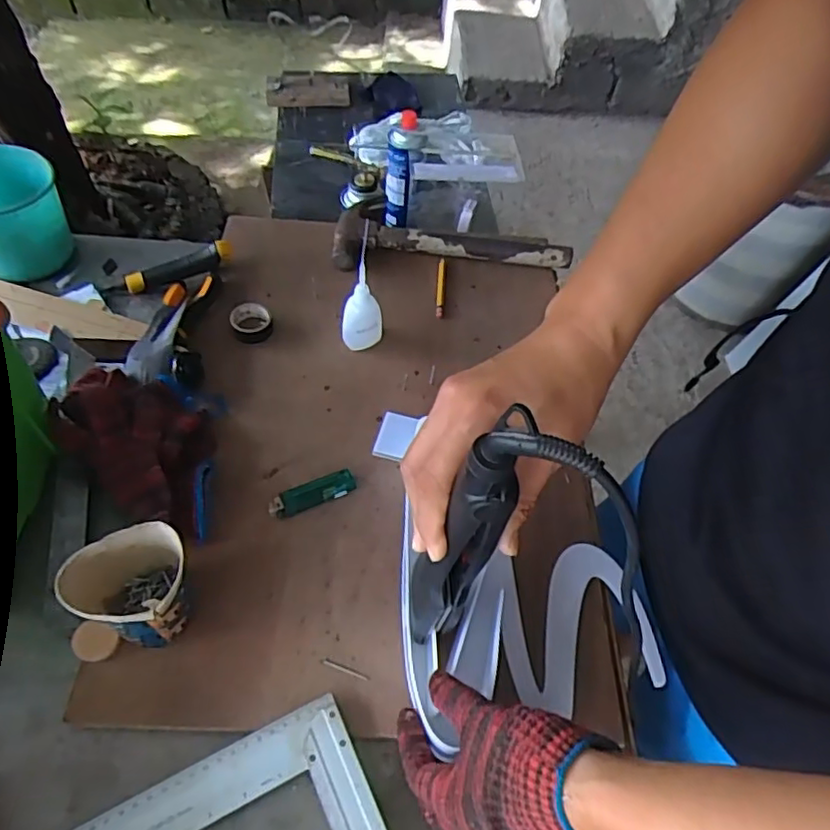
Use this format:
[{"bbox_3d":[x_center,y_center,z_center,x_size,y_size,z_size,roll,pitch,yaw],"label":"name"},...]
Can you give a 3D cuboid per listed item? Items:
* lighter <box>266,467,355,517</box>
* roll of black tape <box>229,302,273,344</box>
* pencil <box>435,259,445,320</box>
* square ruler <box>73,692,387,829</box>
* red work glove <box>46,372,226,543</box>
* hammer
[{"bbox_3d":[-0.096,0.072,0.574,0.080,0.013,0.027,-20,59,-16],"label":"lighter"},{"bbox_3d":[-0.181,-0.101,0.685,0.043,0.023,0.044,2,56,-3],"label":"roll of black tape"},{"bbox_3d":[0.031,-0.158,0.750,0.010,0.009,0.104,4,56,-1],"label":"pencil"},{"bbox_3d":[-0.145,0.315,0.408,0.253,0.025,0.145,-20,60,-17],"label":"square ruler"},{"bbox_3d":[-0.253,0.024,0.571,0.159,0.064,0.148,2,56,-3],"label":"red work glove"},{"bbox_3d":[0.041,-0.241,0.793,0.287,0.030,0.132,-3,56,-6],"label":"hammer"}]

